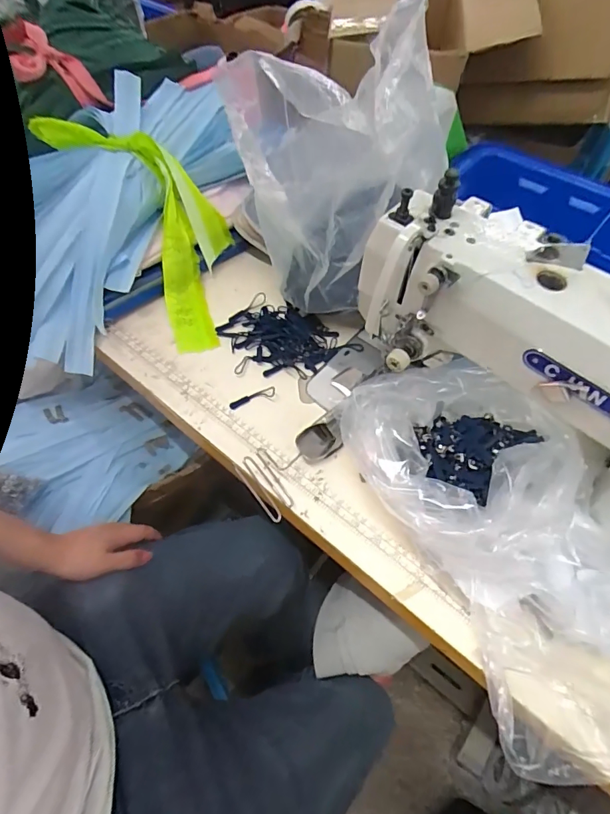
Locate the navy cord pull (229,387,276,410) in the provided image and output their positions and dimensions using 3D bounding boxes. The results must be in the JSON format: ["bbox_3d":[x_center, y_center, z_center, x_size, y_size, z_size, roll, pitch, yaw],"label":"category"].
[{"bbox_3d":[-0.064,-0.012,0.539,0.056,0.011,0.012,-17,59,-13],"label":"navy cord pull"}]

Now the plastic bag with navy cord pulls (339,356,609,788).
[{"bbox_3d":[0.179,0.103,0.406,0.204,0.113,0.345,-17,59,-13],"label":"plastic bag with navy cord pulls"}]

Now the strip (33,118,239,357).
[{"bbox_3d":[-0.186,-0.242,0.603,0.163,0.057,0.329,-39,109,-35],"label":"strip"}]

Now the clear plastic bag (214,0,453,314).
[{"bbox_3d":[0.030,-0.236,0.481,0.167,0.259,0.159,24,60,13],"label":"clear plastic bag"}]

